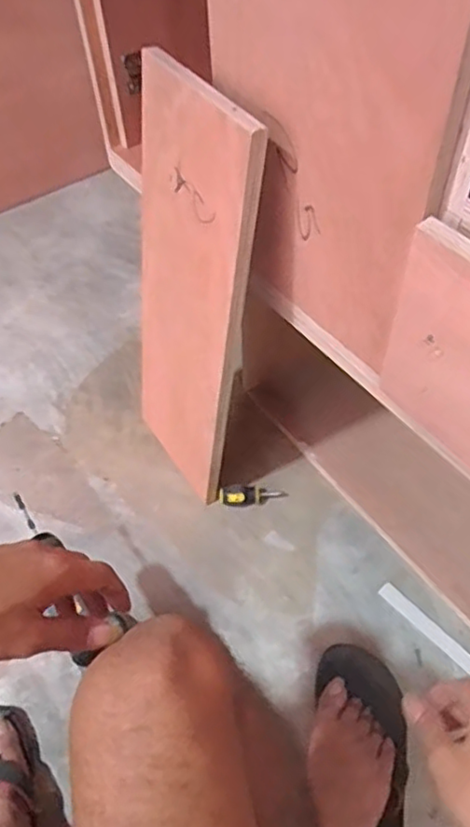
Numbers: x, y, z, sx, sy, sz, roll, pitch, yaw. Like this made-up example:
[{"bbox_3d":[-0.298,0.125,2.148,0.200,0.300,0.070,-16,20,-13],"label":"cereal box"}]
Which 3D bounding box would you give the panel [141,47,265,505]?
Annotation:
[{"bbox_3d":[-0.067,-0.125,0.811,0.014,0.576,0.203,-24,55,-27],"label":"panel"}]

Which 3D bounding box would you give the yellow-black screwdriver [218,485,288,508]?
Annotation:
[{"bbox_3d":[0.027,0.124,0.965,0.103,0.029,0.029,-7,54,-3],"label":"yellow-black screwdriver"}]

